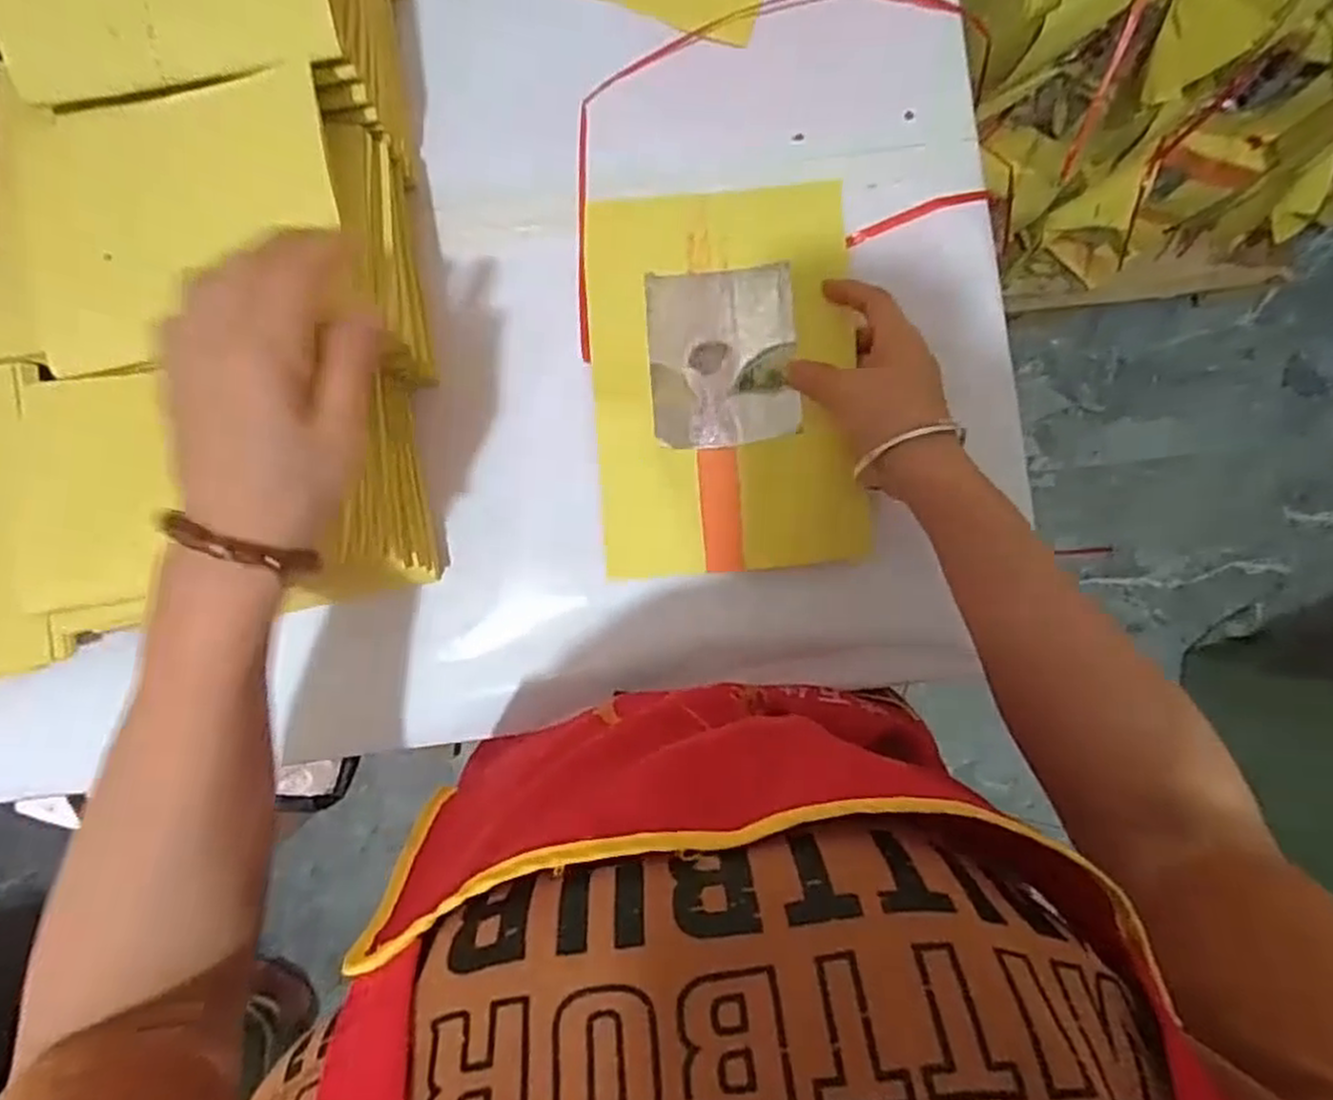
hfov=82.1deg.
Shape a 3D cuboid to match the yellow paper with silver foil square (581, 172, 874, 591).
[{"bbox_3d":[0.034,-0.104,0.458,0.152,0.010,0.230,-4,85,5],"label":"yellow paper with silver foil square"}]

